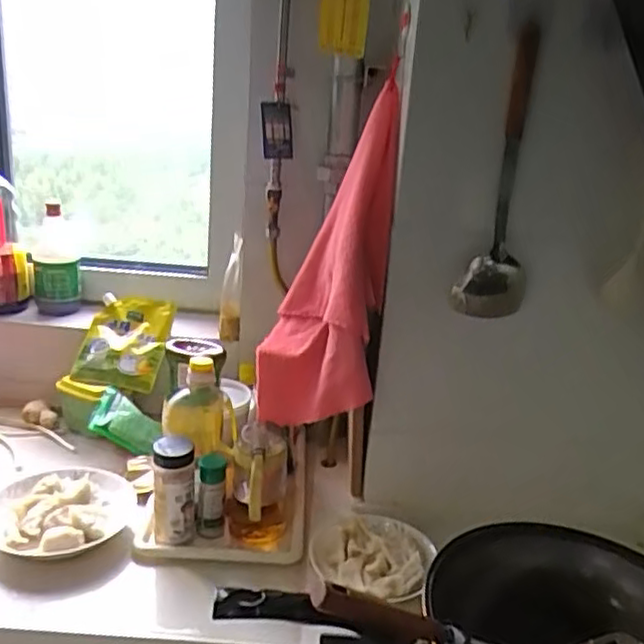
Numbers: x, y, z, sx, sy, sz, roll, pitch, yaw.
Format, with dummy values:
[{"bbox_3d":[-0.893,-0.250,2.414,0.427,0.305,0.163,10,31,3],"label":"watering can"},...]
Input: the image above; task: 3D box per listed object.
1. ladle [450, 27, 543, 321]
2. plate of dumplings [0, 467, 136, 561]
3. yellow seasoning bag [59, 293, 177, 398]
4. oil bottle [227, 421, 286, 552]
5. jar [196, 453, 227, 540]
[{"bbox_3d":[0.233,-0.176,0.855,0.079,0.354,0.059,17,21,33],"label":"ladle"},{"bbox_3d":[-0.389,0.282,1.006,0.180,0.057,0.201,5,18,0],"label":"plate of dumplings"},{"bbox_3d":[-0.389,0.050,1.306,0.167,0.249,0.044,15,-26,1],"label":"yellow seasoning bag"},{"bbox_3d":[-0.094,0.237,0.980,0.084,0.157,0.104,4,18,-2],"label":"oil bottle"},{"bbox_3d":[-0.162,0.256,0.988,0.040,0.122,0.042,2,18,-10],"label":"jar"}]

